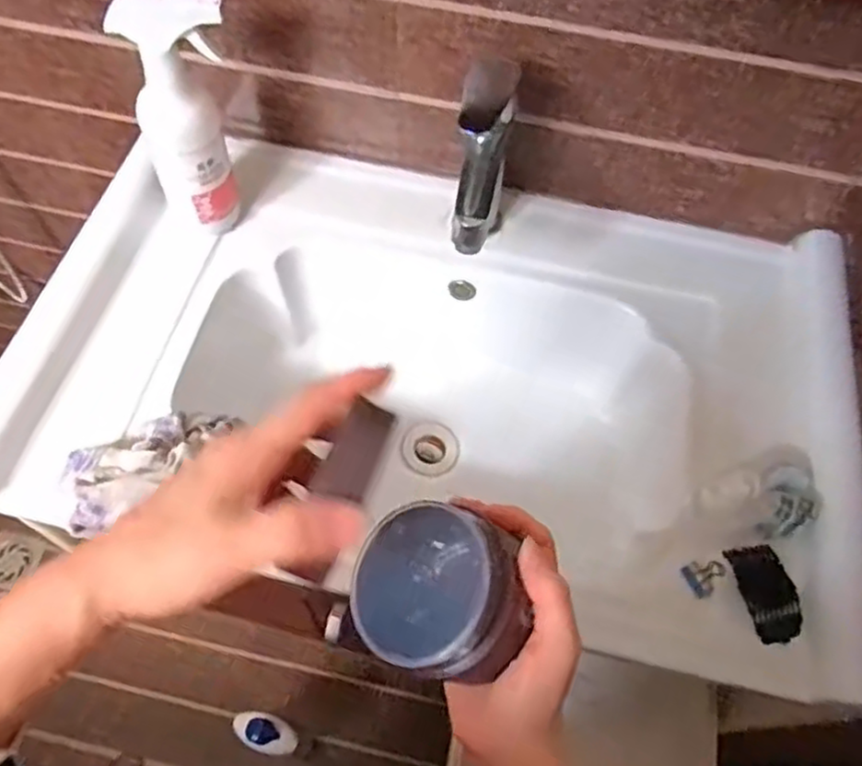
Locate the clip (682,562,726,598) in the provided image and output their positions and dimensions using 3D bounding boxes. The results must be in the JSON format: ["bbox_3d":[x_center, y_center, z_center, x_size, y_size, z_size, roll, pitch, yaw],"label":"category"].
[{"bbox_3d":[0.223,0.156,0.555,0.030,0.006,0.027,-25,68,6],"label":"clip"}]

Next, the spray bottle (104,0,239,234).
[{"bbox_3d":[-0.217,-0.234,0.619,0.082,0.228,0.053,-31,67,-18],"label":"spray bottle"}]

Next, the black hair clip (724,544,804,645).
[{"bbox_3d":[0.270,0.166,0.548,0.040,0.012,0.073,-13,62,-10],"label":"black hair clip"}]

